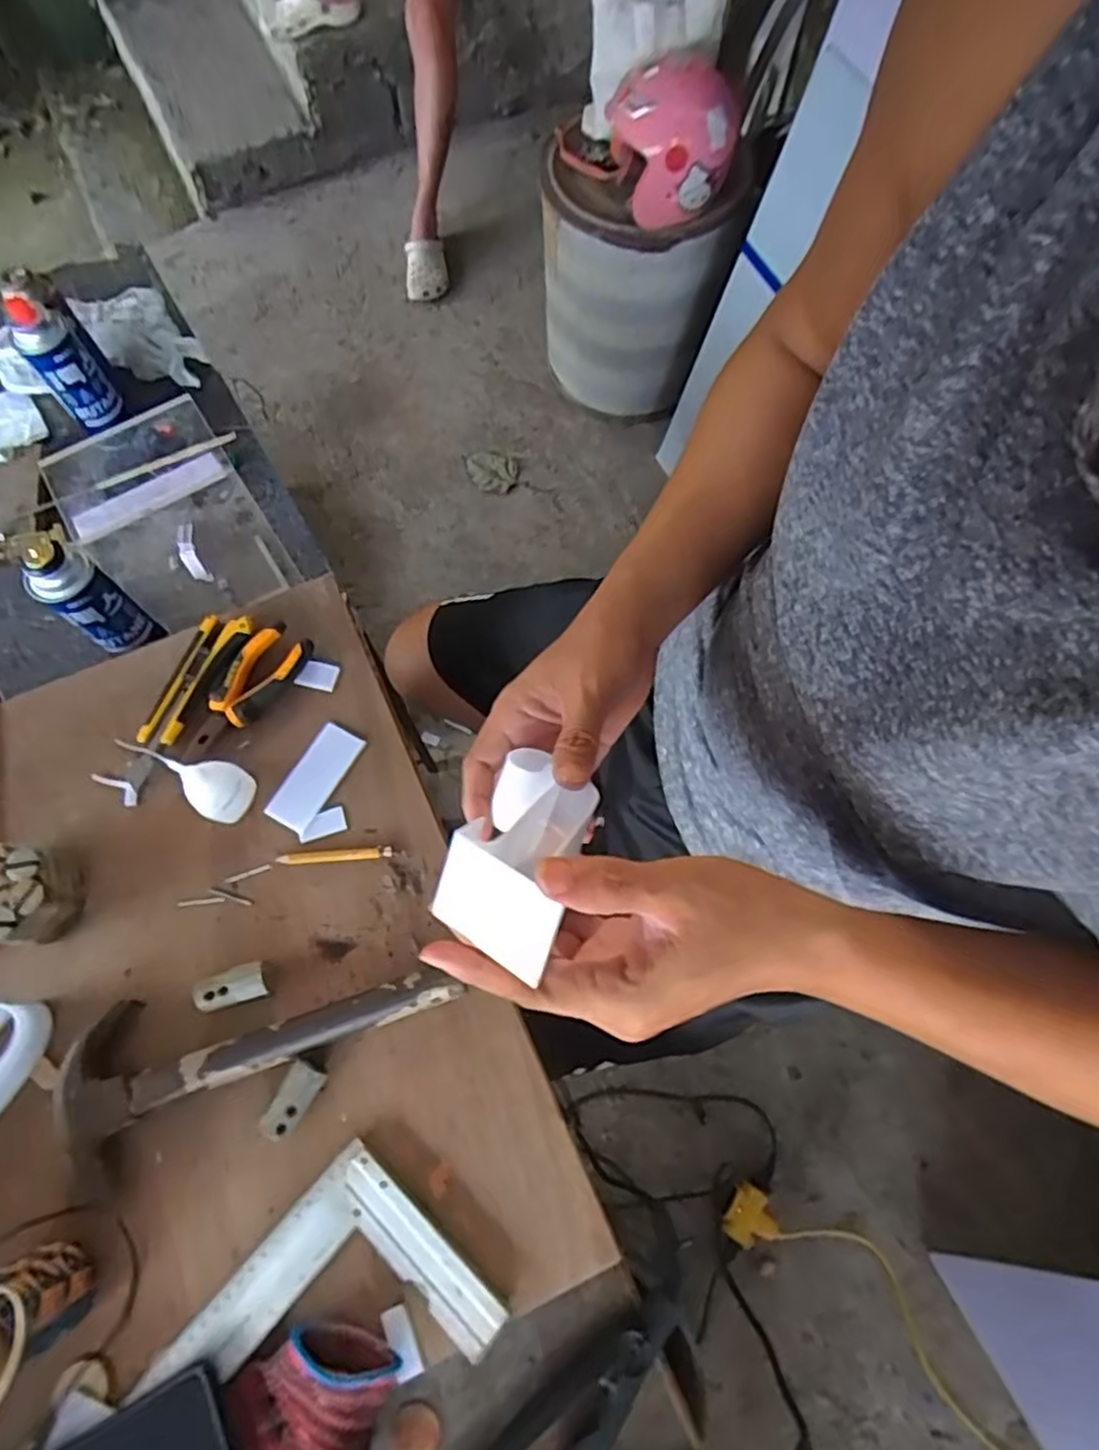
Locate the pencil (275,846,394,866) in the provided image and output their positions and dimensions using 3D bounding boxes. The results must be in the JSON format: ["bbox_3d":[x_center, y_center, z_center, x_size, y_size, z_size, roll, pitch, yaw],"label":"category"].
[{"bbox_3d":[-0.174,0.106,0.571,0.092,0.004,0.011,-4,69,-2],"label":"pencil"}]

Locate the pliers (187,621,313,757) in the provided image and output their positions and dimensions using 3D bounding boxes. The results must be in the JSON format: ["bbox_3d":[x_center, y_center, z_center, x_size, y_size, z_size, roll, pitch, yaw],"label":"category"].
[{"bbox_3d":[-0.265,-0.031,0.608,0.048,0.013,0.132,39,77,-1],"label":"pliers"}]

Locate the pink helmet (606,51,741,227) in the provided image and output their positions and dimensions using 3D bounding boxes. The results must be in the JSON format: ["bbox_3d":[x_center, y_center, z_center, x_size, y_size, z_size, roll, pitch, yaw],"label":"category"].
[{"bbox_3d":[0.223,-1.031,1.241,0.209,0.161,0.176,-11,69,-5],"label":"pink helmet"}]

